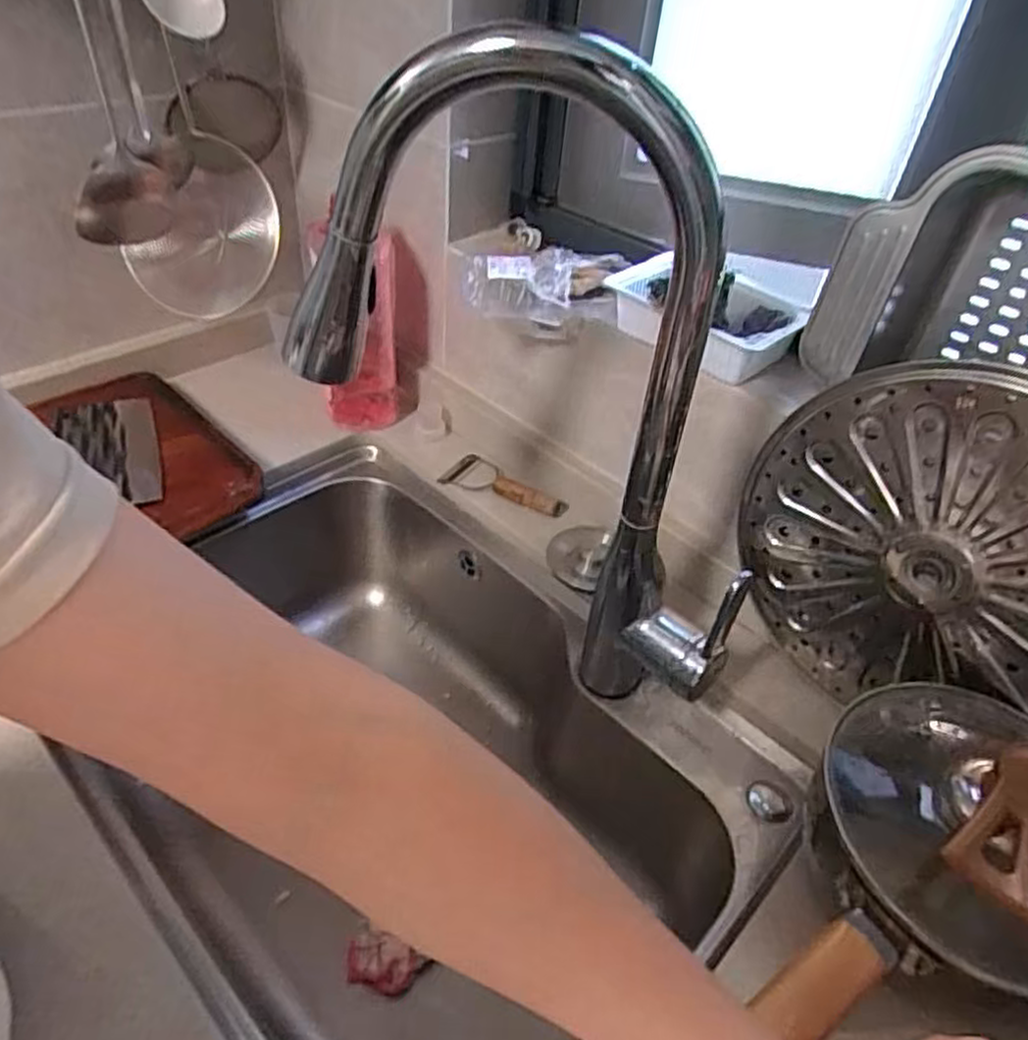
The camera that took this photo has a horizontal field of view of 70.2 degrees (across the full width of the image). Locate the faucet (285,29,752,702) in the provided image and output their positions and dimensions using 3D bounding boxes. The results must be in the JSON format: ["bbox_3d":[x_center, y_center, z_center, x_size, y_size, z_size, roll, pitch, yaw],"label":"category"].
[{"bbox_3d":[0.004,-0.077,0.486,0.351,0.412,0.067,17,43,12],"label":"faucet"}]

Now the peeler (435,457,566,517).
[{"bbox_3d":[-0.007,-0.037,0.766,0.138,0.022,0.051,24,45,19],"label":"peeler"}]

